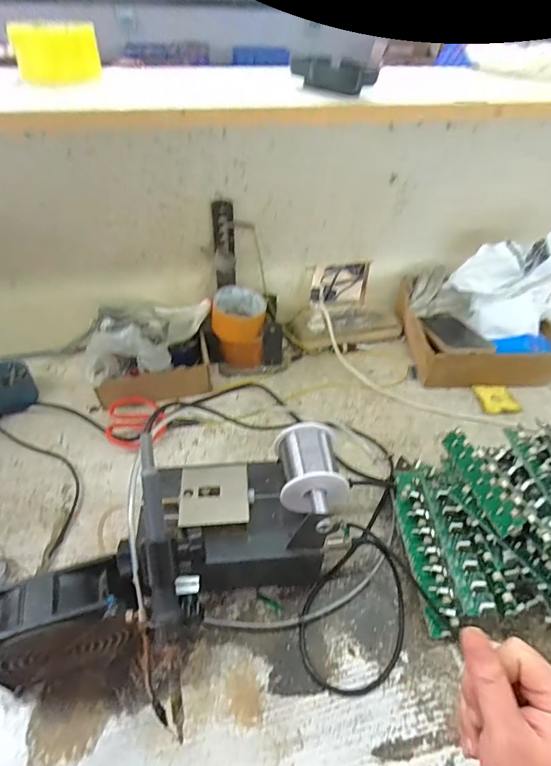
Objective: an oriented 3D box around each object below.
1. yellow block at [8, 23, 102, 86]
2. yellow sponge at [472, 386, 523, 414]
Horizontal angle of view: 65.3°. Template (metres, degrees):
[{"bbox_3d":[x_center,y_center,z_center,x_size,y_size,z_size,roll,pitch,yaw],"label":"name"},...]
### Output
[{"bbox_3d":[-0.242,-0.370,0.485,0.017,0.054,0.093,37,52,28],"label":"yellow block"},{"bbox_3d":[0.335,0.023,0.654,0.051,0.010,0.057,0,44,0],"label":"yellow sponge"}]

